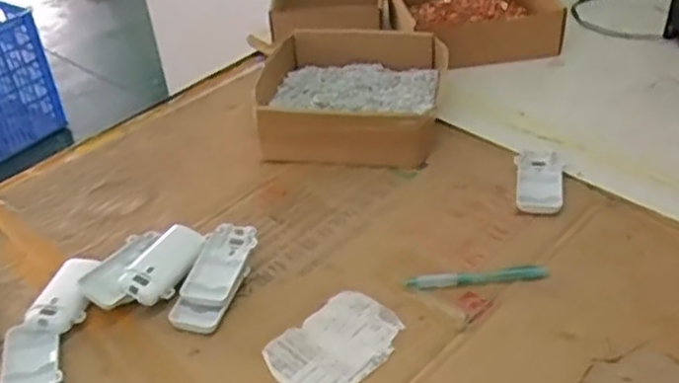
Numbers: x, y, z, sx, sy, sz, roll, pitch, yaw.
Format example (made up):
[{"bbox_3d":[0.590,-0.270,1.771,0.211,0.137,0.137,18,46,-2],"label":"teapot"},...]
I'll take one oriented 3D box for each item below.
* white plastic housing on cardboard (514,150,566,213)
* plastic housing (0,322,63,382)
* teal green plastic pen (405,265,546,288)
[{"bbox_3d":[0.213,-0.012,0.770,0.050,0.013,0.101,9,43,14],"label":"white plastic housing on cardboard"},{"bbox_3d":[-0.262,0.148,0.607,0.050,0.015,0.085,-14,42,-12],"label":"plastic housing"},{"bbox_3d":[0.127,0.079,0.669,0.129,0.012,0.015,-1,41,2],"label":"teal green plastic pen"}]

